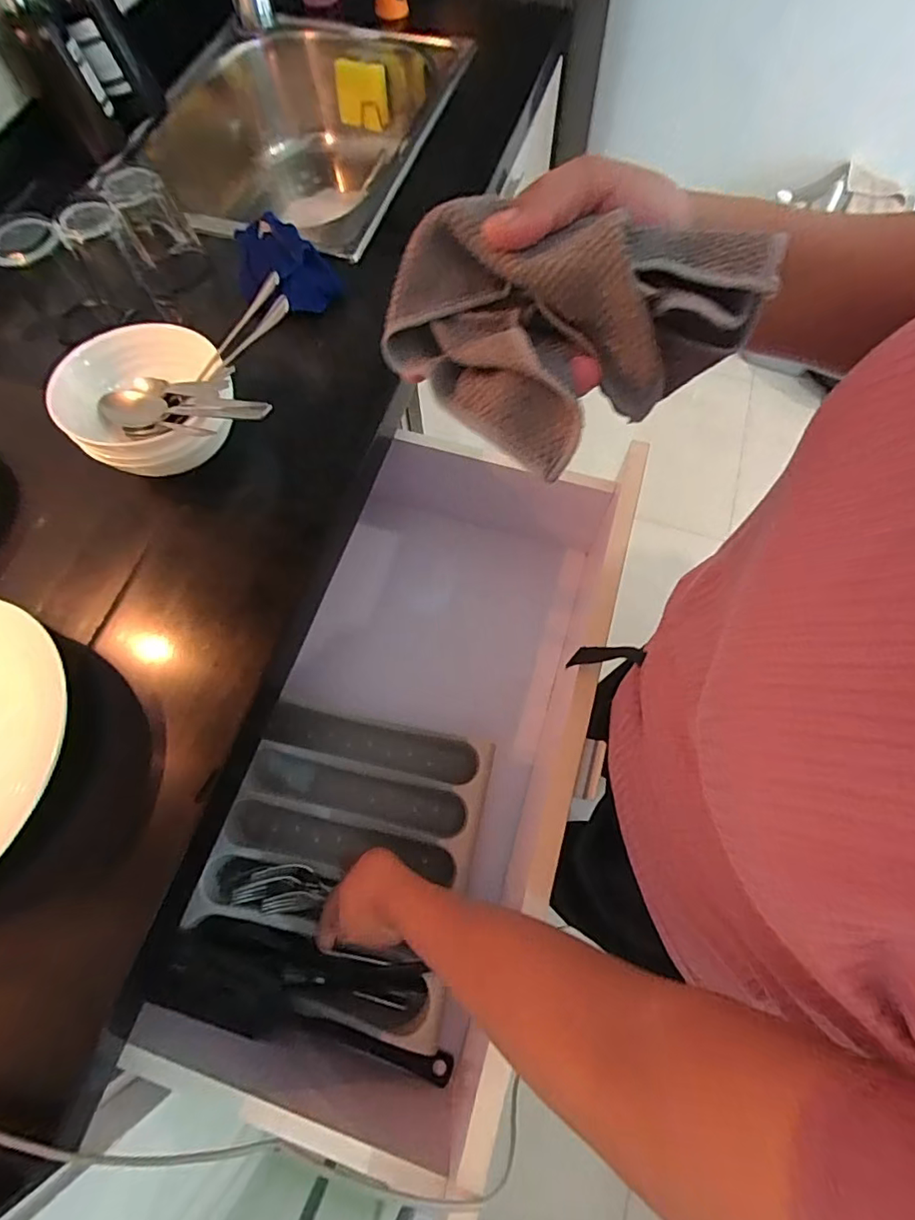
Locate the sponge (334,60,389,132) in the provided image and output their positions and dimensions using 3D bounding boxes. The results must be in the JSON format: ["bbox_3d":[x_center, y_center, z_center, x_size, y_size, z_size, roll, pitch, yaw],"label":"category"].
[{"bbox_3d":[-0.143,-0.780,0.811,0.073,0.079,0.026,-13,68,-4],"label":"sponge"}]

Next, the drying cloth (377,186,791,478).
[{"bbox_3d":[0.044,-0.133,0.230,0.121,0.048,0.124,-37,72,-13],"label":"drying cloth"}]

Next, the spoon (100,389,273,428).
[{"bbox_3d":[-0.226,-0.170,0.445,0.189,0.018,0.041,9,67,24],"label":"spoon"}]

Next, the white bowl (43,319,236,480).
[{"bbox_3d":[-0.267,-0.184,0.472,0.136,0.068,0.130,0,68,1],"label":"white bowl"}]

